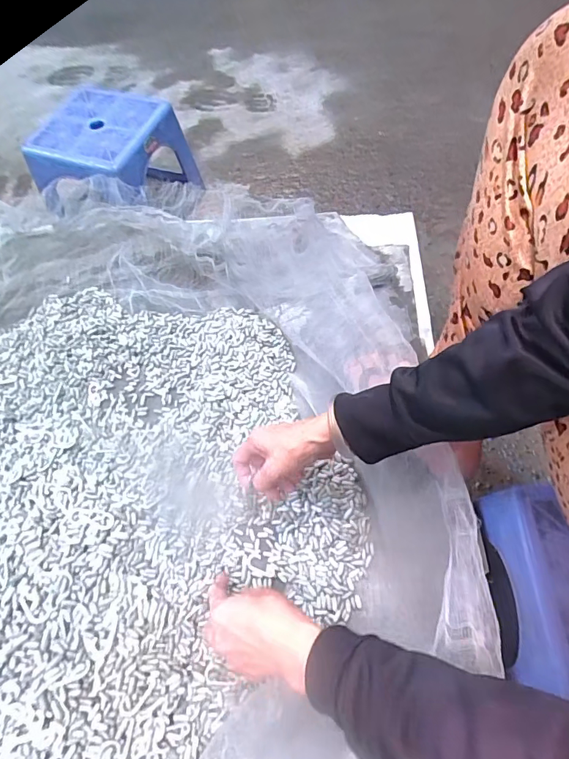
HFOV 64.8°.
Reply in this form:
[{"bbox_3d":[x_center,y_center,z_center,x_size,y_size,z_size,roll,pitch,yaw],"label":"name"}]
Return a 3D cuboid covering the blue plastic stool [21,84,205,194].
[{"bbox_3d":[-0.342,-0.435,0.925,0.251,0.208,0.219,12,62,10],"label":"blue plastic stool"}]

